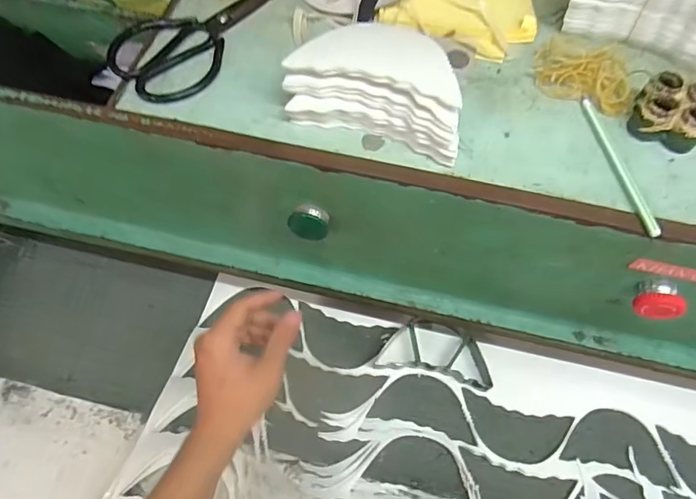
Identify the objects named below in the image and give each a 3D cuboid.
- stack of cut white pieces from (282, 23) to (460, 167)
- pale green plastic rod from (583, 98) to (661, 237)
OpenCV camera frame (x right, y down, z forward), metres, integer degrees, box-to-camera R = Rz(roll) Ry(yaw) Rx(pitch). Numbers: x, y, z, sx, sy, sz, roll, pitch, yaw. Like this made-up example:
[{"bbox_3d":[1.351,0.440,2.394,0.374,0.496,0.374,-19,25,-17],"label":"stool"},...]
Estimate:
[{"bbox_3d":[0.027,-0.134,0.388,0.146,0.060,0.078,17,59,7],"label":"stack of cut white pieces"},{"bbox_3d":[0.223,-0.073,0.391,0.009,0.008,0.139,-6,59,-6],"label":"pale green plastic rod"}]

